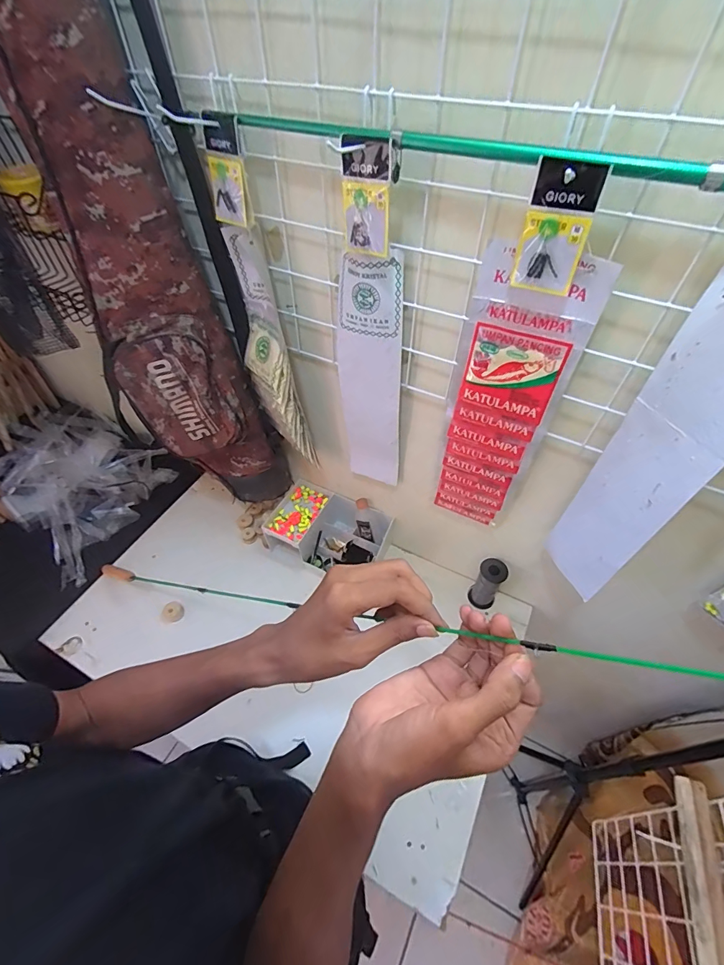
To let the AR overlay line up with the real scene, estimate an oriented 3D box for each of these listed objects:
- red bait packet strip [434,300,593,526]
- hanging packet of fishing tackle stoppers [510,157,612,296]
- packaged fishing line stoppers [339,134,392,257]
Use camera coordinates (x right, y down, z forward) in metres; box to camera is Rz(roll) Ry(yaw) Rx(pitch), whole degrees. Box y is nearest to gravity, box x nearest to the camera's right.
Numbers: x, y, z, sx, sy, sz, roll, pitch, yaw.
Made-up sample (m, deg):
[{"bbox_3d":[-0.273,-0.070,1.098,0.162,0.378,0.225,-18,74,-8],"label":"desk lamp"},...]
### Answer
[{"bbox_3d":[0.166,-0.057,0.542,0.117,0.348,0.026,20,54,16],"label":"red bait packet strip"},{"bbox_3d":[0.160,-0.207,0.339,0.051,0.092,0.009,20,54,16],"label":"hanging packet of fishing tackle stoppers"},{"bbox_3d":[0.003,-0.269,0.392,0.053,0.093,0.012,23,48,20],"label":"packaged fishing line stoppers"}]

